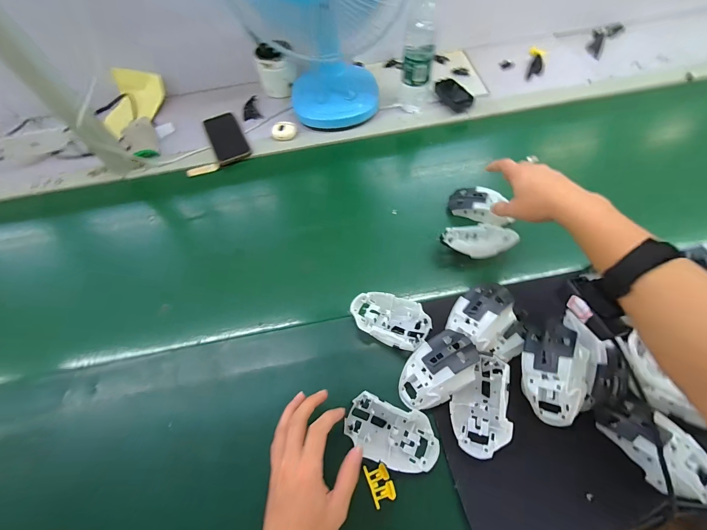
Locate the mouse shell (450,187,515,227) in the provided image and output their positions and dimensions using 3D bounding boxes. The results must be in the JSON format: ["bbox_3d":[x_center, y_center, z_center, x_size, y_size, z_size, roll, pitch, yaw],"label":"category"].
[{"bbox_3d":[0.228,-0.105,0.540,0.107,0.039,0.055,24,64,17],"label":"mouse shell"}]

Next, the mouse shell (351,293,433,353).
[{"bbox_3d":[0.052,0.076,0.436,0.112,0.031,0.068,23,64,16],"label":"mouse shell"}]

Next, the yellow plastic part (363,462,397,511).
[{"bbox_3d":[0.032,0.261,0.363,0.028,0.006,0.042,-19,60,-7],"label":"yellow plastic part"}]

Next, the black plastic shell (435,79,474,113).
[{"bbox_3d":[0.225,-0.388,0.694,0.050,0.021,0.109,-23,61,-10],"label":"black plastic shell"}]

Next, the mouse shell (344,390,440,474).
[{"bbox_3d":[0.047,0.206,0.368,0.110,0.036,0.065,15,62,13],"label":"mouse shell"}]

